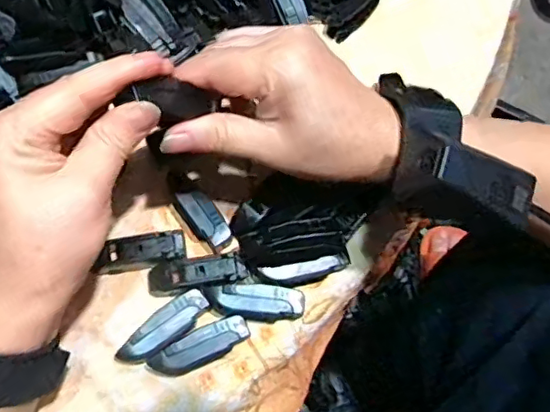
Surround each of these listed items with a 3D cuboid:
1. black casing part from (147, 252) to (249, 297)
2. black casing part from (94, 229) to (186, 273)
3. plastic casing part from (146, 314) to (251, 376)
[{"bbox_3d":[-0.045,0.038,0.330,0.058,0.011,0.017,-10,71,11],"label":"black casing part"},{"bbox_3d":[-0.076,0.027,0.335,0.050,0.013,0.017,-13,71,6],"label":"black casing part"},{"bbox_3d":[-0.041,0.077,0.316,0.055,0.015,0.017,-24,74,-10],"label":"plastic casing part"}]

